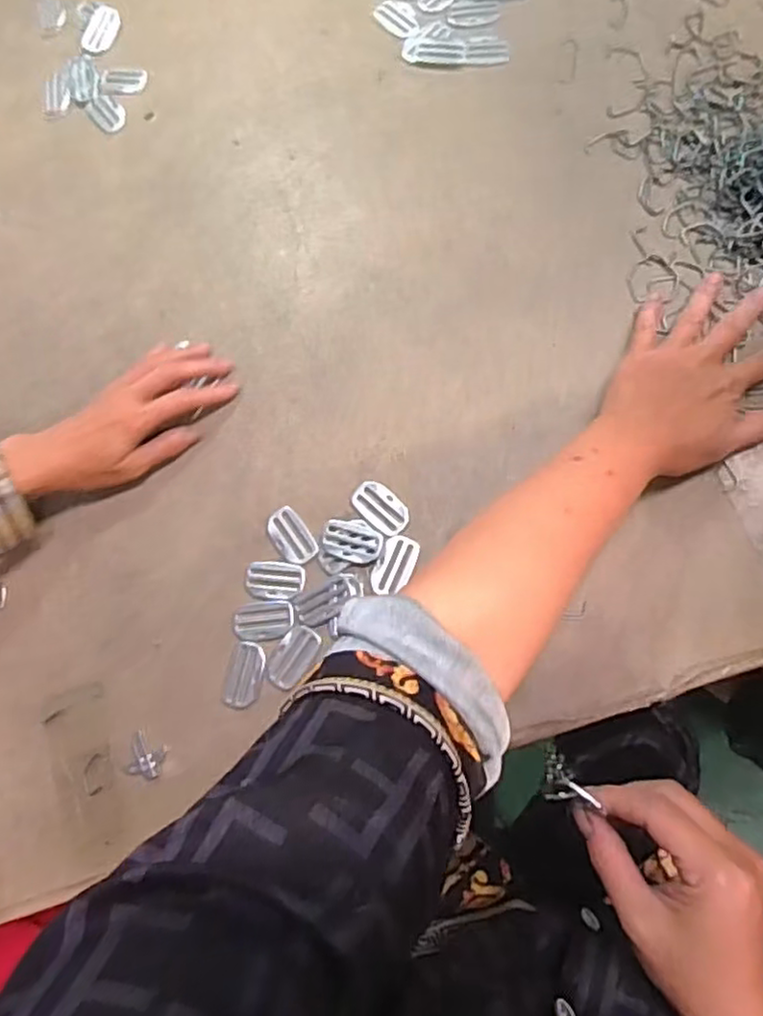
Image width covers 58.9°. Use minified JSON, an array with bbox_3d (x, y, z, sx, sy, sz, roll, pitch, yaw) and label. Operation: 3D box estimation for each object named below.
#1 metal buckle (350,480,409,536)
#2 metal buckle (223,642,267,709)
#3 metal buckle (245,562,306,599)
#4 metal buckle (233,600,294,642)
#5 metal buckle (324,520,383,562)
[{"bbox_3d":[0.001,-0.001,0.495,0.045,0.004,0.028,41,82,16],"label":"metal buckle"},{"bbox_3d":[-0.098,0.120,0.483,0.028,0.007,0.045,8,86,5],"label":"metal buckle"},{"bbox_3d":[-0.078,0.053,0.494,0.044,0.005,0.026,3,86,5],"label":"metal buckle"},{"bbox_3d":[-0.085,0.082,0.488,0.045,0.007,0.027,-6,85,4],"label":"metal buckle"},{"bbox_3d":[-0.021,0.024,0.490,0.043,0.005,0.027,12,87,5],"label":"metal buckle"}]

